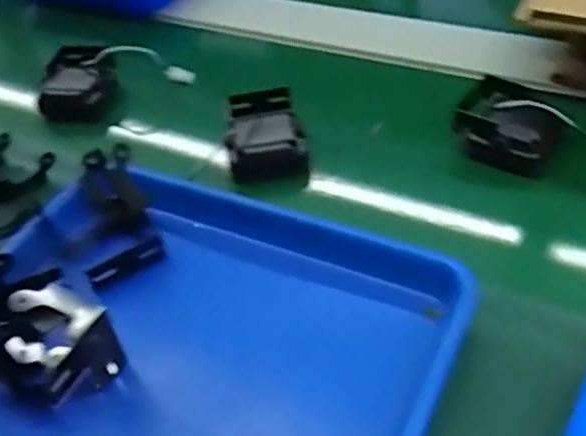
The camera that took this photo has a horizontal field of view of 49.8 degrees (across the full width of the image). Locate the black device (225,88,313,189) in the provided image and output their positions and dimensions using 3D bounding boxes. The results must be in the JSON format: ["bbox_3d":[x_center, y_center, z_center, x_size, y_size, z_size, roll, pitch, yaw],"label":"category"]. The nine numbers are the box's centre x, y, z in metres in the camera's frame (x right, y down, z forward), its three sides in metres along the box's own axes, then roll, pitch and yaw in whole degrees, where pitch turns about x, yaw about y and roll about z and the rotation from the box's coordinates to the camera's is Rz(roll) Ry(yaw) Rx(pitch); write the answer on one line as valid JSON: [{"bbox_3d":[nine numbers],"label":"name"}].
[{"bbox_3d":[-0.022,-0.074,0.564,0.074,0.044,0.093,-3,44,5],"label":"black device"}]

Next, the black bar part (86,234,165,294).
[{"bbox_3d":[-0.121,0.032,0.458,0.056,0.020,0.008,-30,48,-21],"label":"black bar part"}]

